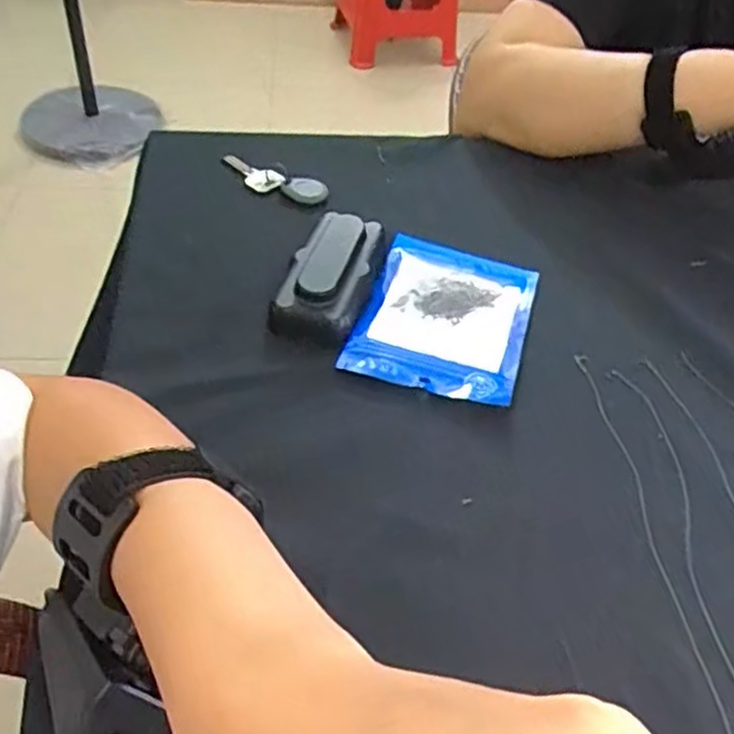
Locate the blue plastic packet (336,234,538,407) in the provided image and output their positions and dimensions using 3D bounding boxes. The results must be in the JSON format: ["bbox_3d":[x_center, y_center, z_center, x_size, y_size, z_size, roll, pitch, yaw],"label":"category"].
[{"bbox_3d":[0.049,-0.031,0.448,0.097,0.010,0.130,15,47,9],"label":"blue plastic packet"}]

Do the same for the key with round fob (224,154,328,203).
[{"bbox_3d":[-0.072,-0.139,0.551,0.083,0.014,0.021,18,47,12],"label":"key with round fob"}]

